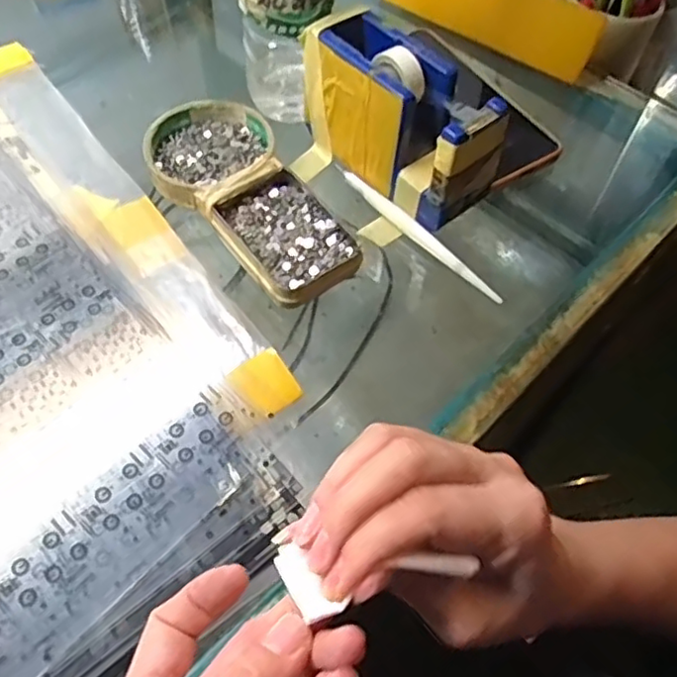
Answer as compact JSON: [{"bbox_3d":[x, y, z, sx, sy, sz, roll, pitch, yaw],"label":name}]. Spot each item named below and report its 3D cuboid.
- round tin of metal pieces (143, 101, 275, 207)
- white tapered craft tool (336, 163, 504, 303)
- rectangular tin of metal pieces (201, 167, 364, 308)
[{"bbox_3d":[-0.085,-0.123,0.421,0.081,0.016,0.076,1,57,-1],"label":"round tin of metal pieces"},{"bbox_3d":[0.047,-0.068,0.403,0.010,0.008,0.141,-34,64,-21],"label":"white tapered craft tool"},{"bbox_3d":[-0.031,-0.063,0.391,0.065,0.014,0.093,-30,63,-19],"label":"rectangular tin of metal pieces"}]

